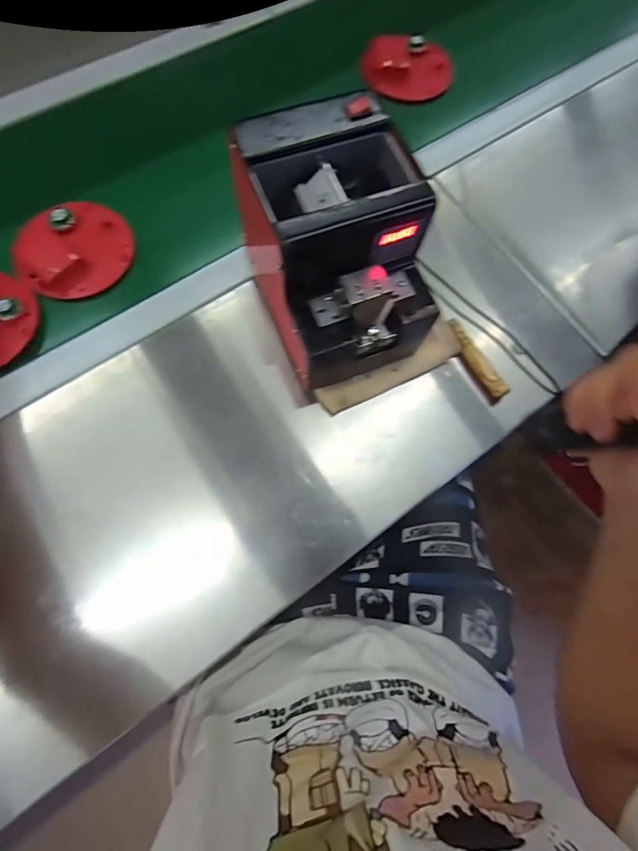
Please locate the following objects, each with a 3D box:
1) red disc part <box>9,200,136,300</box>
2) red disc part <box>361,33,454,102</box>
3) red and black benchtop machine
[{"bbox_3d":[-0.264,-0.190,0.426,0.115,0.024,0.107,0,74,-2],"label":"red disc part"},{"bbox_3d":[0.123,-0.486,0.528,0.113,0.023,0.105,0,74,-2],"label":"red disc part"},{"bbox_3d":[0.016,-0.147,0.349,0.130,0.144,0.172,-21,75,-8],"label":"red and black benchtop machine"}]

